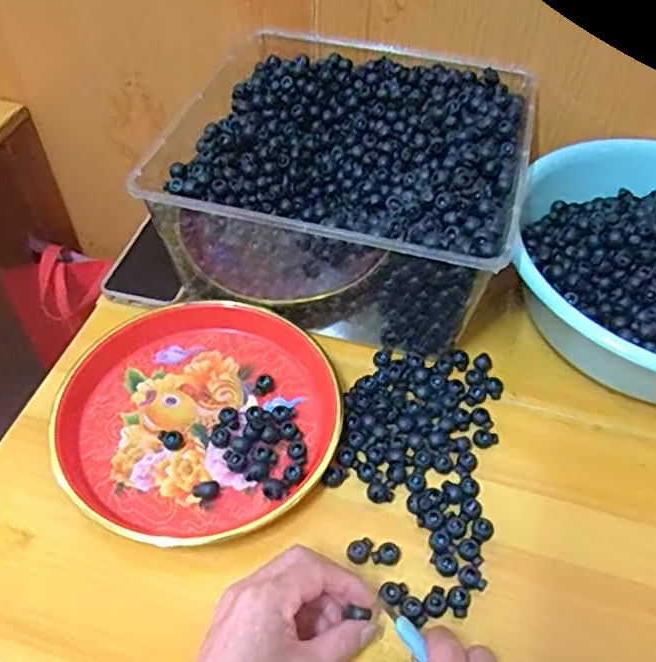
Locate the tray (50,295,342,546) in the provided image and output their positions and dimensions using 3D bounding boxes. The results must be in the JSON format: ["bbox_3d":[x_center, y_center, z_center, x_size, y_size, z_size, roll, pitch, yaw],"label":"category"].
[{"bbox_3d":[-0.102,0.063,0.519,0.212,0.028,0.208,-2,50,-3],"label":"tray"}]

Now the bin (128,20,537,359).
[{"bbox_3d":[0.018,-0.131,0.611,0.290,0.146,0.267,13,51,9],"label":"bin"}]

